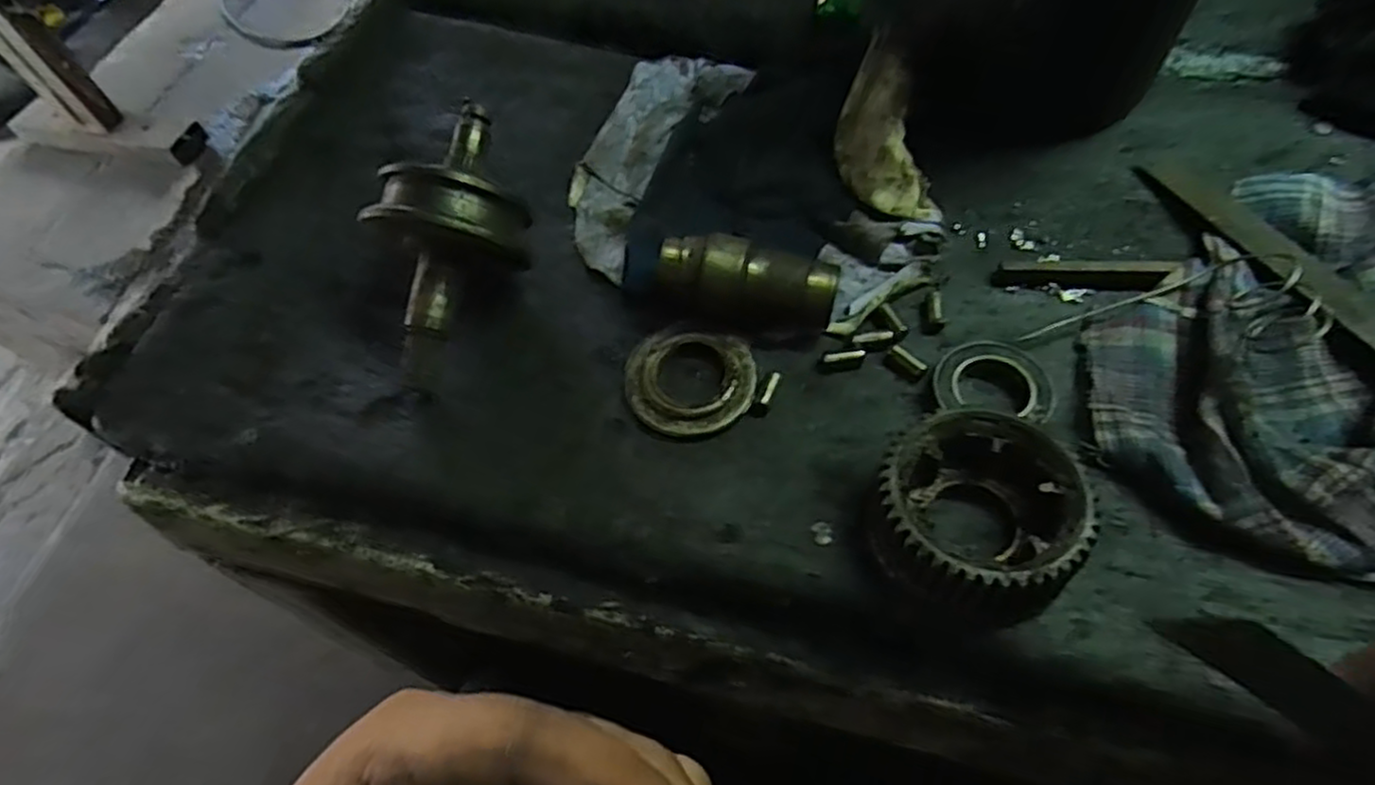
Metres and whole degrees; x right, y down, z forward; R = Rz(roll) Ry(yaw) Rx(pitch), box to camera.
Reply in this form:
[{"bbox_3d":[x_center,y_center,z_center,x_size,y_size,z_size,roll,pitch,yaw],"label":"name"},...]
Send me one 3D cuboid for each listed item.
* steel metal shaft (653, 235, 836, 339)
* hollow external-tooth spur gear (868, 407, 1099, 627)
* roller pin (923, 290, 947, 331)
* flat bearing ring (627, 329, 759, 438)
[{"bbox_3d":[0.023,-0.041,0.286,0.066,0.028,0.025,9,60,10],"label":"steel metal shaft"},{"bbox_3d":[0.090,0.039,0.233,0.059,0.034,0.063,-2,58,3],"label":"hollow external-tooth spur gear"},{"bbox_3d":[0.098,-0.033,0.294,0.008,0.006,0.018,4,59,7],"label":"roller pin"},{"bbox_3d":[0.001,-0.004,0.286,0.050,0.008,0.043,7,59,9],"label":"flat bearing ring"}]

